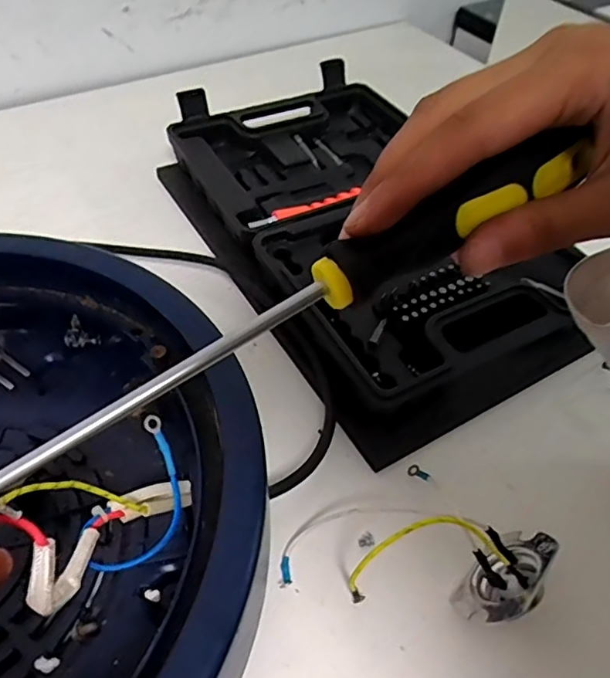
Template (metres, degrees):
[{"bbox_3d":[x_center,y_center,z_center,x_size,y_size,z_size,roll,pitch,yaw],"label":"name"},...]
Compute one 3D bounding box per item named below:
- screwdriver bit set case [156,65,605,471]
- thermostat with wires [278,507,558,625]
[{"bbox_3d":[0.044,-0.096,0.456,0.230,0.051,0.374,-20,54,-20],"label":"screwdriver bit set case"},{"bbox_3d":[0.060,0.098,0.284,0.121,0.042,0.068,10,49,5],"label":"thermostat with wires"}]

